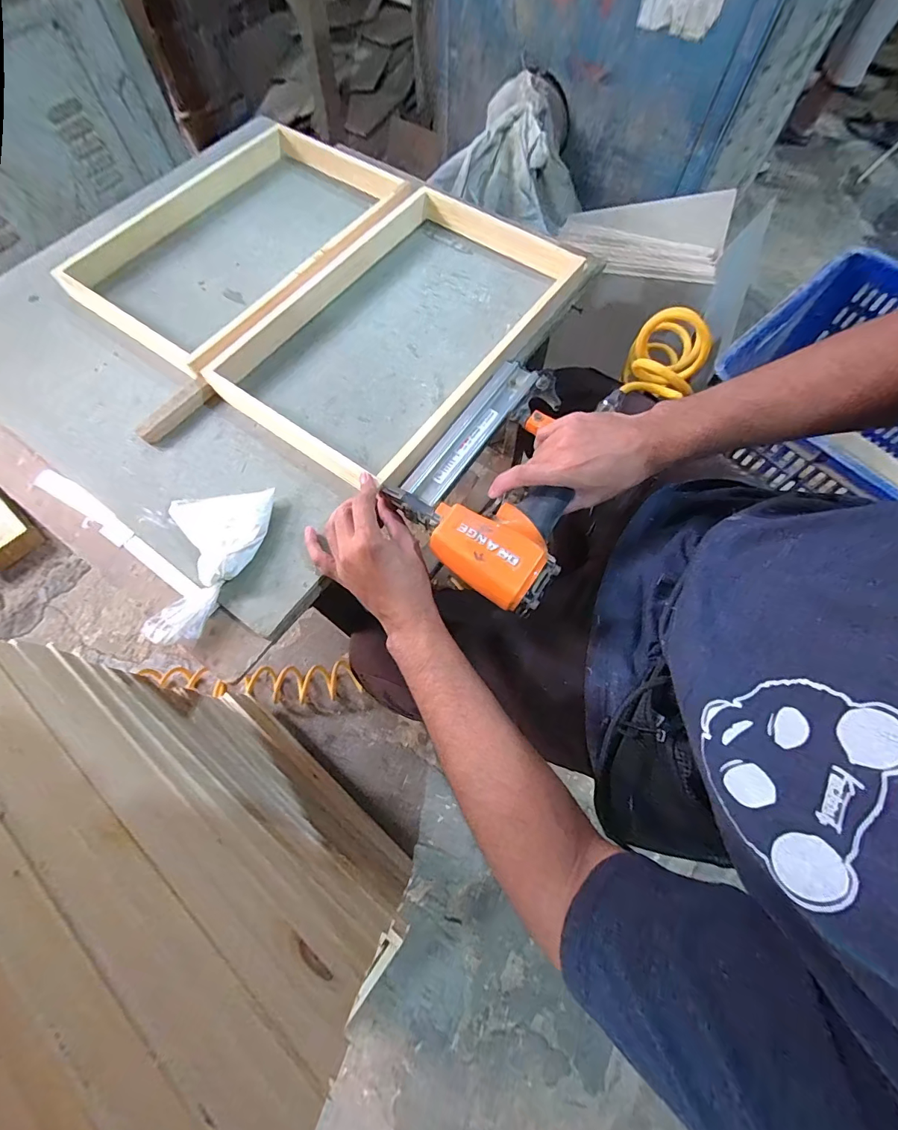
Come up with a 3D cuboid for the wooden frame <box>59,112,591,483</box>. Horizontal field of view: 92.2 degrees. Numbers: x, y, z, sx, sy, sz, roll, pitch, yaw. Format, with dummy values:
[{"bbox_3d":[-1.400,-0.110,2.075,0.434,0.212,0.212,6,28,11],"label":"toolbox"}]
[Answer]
[{"bbox_3d":[-0.168,-0.356,0.525,0.541,0.047,0.399,35,72,13],"label":"wooden frame"}]

